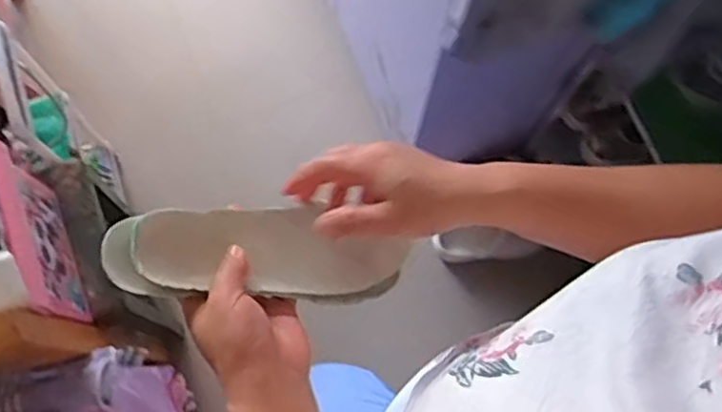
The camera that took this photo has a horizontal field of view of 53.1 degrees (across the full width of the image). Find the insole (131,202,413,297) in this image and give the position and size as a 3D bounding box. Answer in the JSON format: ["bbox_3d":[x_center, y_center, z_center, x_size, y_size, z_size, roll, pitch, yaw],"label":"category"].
[{"bbox_3d":[-0.058,0.031,0.528,0.212,0.012,0.065,7,74,-32],"label":"insole"}]

